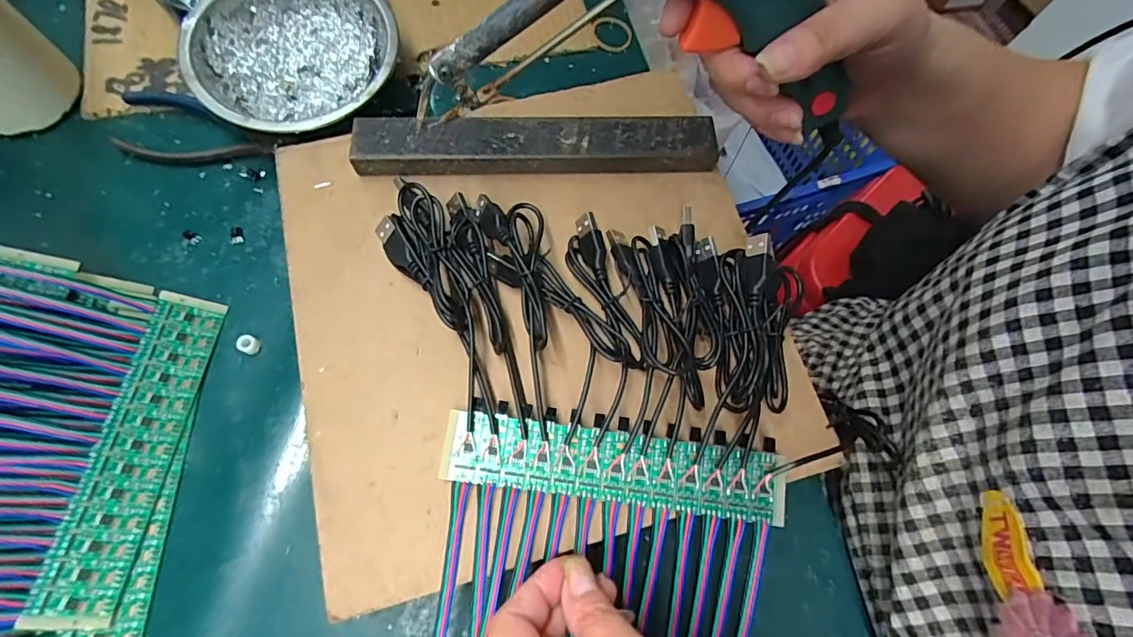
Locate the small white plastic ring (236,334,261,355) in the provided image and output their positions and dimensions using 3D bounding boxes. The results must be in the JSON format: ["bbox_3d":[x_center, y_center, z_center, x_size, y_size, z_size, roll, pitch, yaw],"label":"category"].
[{"bbox_3d":[-0.183,0.015,0.293,0.008,0.009,0.010,17,68,2],"label":"small white plastic ring"}]

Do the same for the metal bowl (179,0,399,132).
[{"bbox_3d":[-0.172,-0.169,0.335,0.123,0.044,0.120,2,69,-4],"label":"metal bowl"}]

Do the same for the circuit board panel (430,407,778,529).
[{"bbox_3d":[0.023,0.070,0.244,0.163,0.007,0.033,8,68,-2],"label":"circuit board panel"}]

